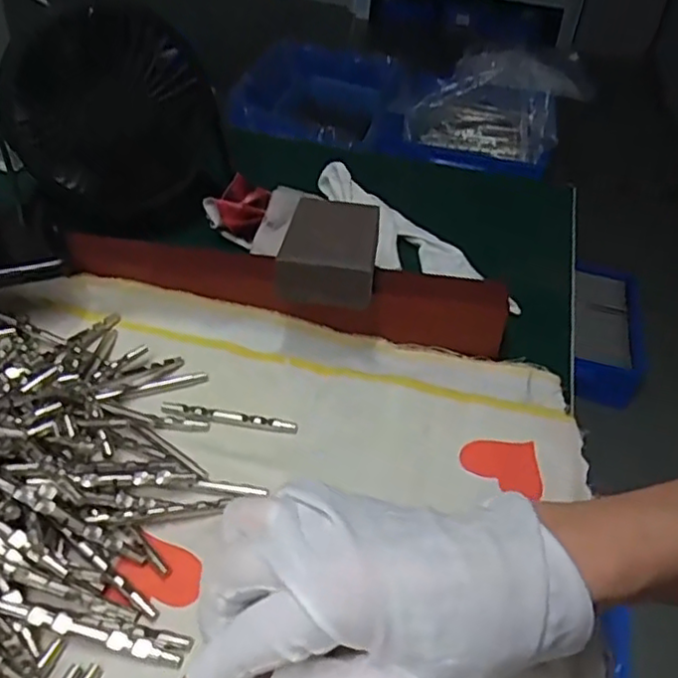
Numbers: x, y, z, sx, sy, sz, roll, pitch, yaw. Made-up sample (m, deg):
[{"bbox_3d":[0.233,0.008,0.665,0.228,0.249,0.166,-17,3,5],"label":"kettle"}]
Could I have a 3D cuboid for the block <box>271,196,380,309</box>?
[{"bbox_3d":[-0.005,-0.049,0.363,0.048,0.026,0.077,7,39,1],"label":"block"}]

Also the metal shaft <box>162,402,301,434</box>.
[{"bbox_3d":[-0.055,0.038,0.330,0.068,0.004,0.008,8,41,3],"label":"metal shaft"}]

